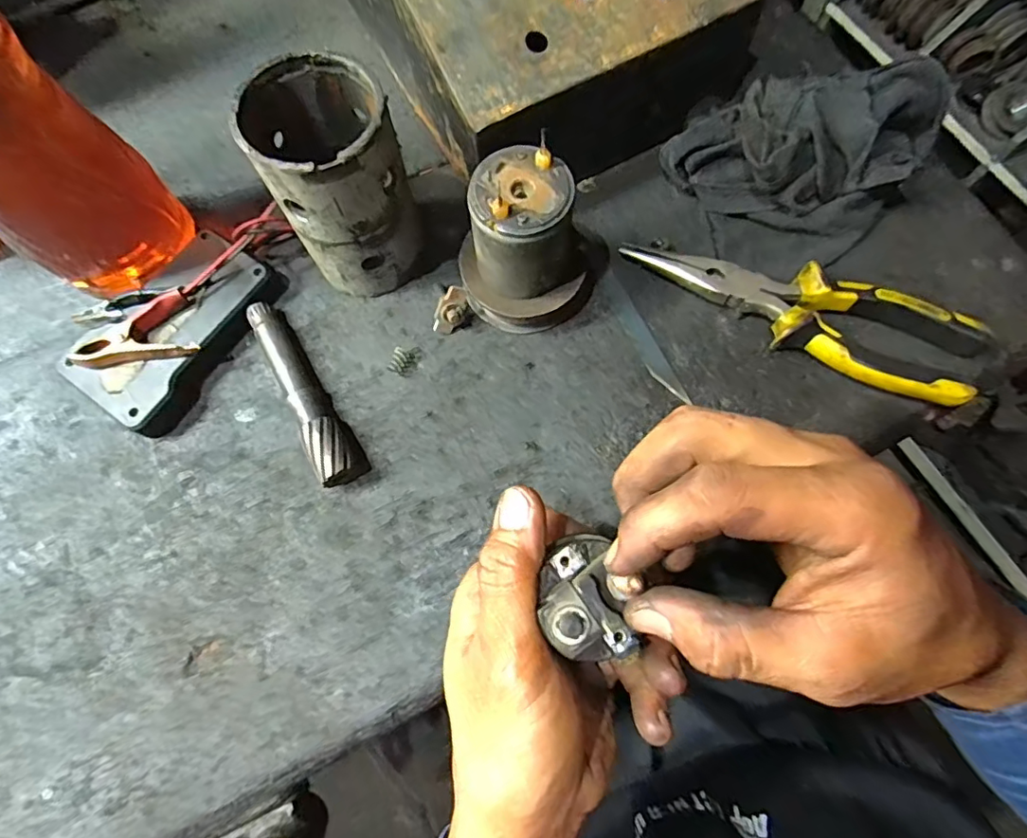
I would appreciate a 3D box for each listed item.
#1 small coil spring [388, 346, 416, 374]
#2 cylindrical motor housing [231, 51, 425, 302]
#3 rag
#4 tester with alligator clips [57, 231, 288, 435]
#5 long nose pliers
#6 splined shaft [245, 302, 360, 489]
[{"bbox_3d":[-0.066,-0.035,0.316,0.012,0.010,0.016,42,79,14],"label":"small coil spring"},{"bbox_3d":[-0.088,-0.122,0.292,0.064,0.111,0.066,-21,73,-4],"label":"cylindrical motor housing"},{"bbox_3d":[0.181,-0.160,0.328,0.148,0.048,0.106,-35,74,-8],"label":"rag"},{"bbox_3d":[-0.190,-0.052,0.317,0.070,0.030,0.116,33,77,12],"label":"tester with alligator clips"},{"bbox_3d":[0.161,-0.065,0.312,0.190,0.023,0.053,27,75,10],"label":"long nose pliers"},{"bbox_3d":[-0.119,-0.016,0.308,0.019,0.020,0.118,-29,73,-7],"label":"splined shaft"}]

